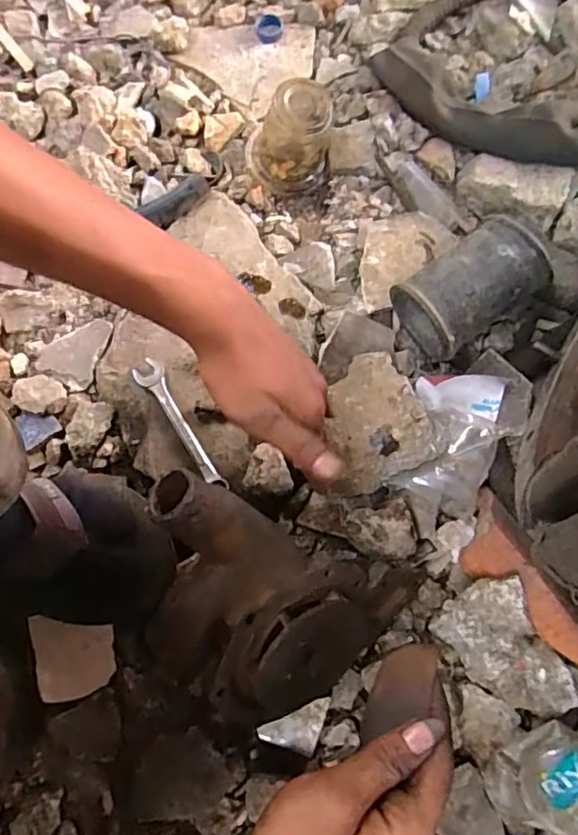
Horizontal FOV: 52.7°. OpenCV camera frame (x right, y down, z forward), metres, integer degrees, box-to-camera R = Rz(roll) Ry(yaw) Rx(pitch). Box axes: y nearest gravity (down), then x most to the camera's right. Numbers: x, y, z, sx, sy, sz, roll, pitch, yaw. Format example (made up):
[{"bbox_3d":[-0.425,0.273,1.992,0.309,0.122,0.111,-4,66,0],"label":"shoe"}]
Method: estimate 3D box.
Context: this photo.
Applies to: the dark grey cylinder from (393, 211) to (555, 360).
[{"bbox_3d":[0.163,-0.117,0.520,0.115,0.081,0.072,-33,74,-11],"label":"dark grey cylinder"}]

